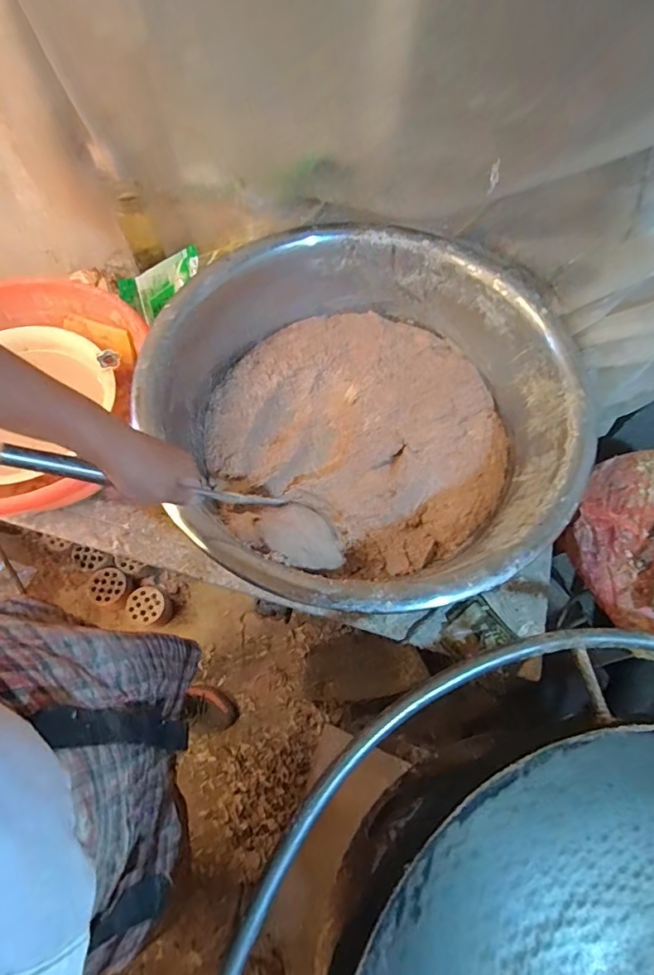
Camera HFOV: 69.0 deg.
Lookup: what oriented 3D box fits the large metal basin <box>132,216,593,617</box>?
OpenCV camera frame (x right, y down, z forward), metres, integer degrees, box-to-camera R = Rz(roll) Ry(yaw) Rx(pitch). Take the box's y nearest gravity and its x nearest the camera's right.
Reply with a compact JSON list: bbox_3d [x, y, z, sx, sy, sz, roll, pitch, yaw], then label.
[{"bbox_3d":[0.043,-0.113,0.709,0.559,0.183,0.582,2,64,-4],"label":"large metal basin"}]

